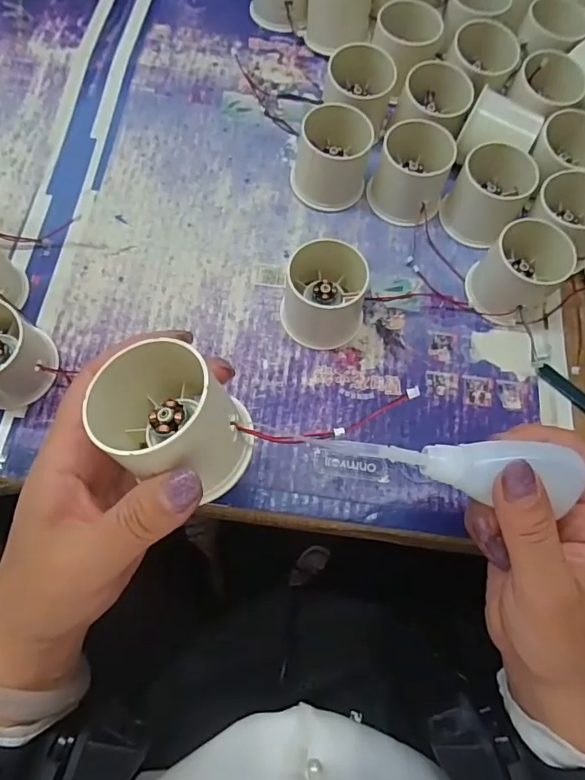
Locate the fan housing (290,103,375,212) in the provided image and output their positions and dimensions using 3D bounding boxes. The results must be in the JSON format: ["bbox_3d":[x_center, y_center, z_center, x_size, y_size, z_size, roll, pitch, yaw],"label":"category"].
[{"bbox_3d":[0.030,-0.176,0.387,0.054,0.041,0.063,10,70,1],"label":"fan housing"}]

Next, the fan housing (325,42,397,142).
[{"bbox_3d":[0.052,-0.235,0.403,0.053,0.041,0.059,18,70,4],"label":"fan housing"}]

